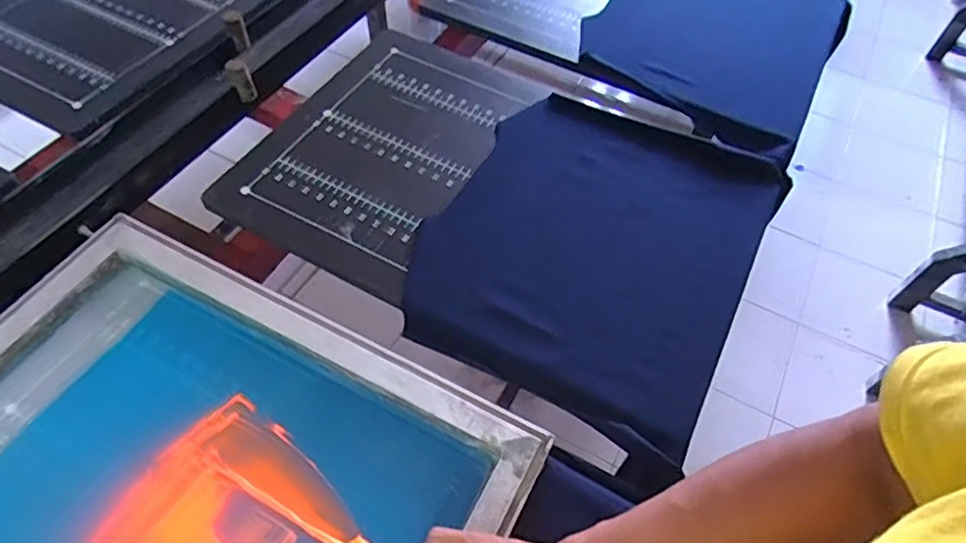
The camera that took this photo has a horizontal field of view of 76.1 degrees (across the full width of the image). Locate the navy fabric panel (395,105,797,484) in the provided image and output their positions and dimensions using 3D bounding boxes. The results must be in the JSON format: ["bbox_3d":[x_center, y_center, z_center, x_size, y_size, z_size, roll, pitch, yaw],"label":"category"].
[{"bbox_3d":[0.131,-0.031,0.722,0.340,0.040,0.430,27,58,14],"label":"navy fabric panel"}]

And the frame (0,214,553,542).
[{"bbox_3d":[-0.259,0.199,0.507,0.493,0.035,0.409,25,58,13],"label":"frame"}]

